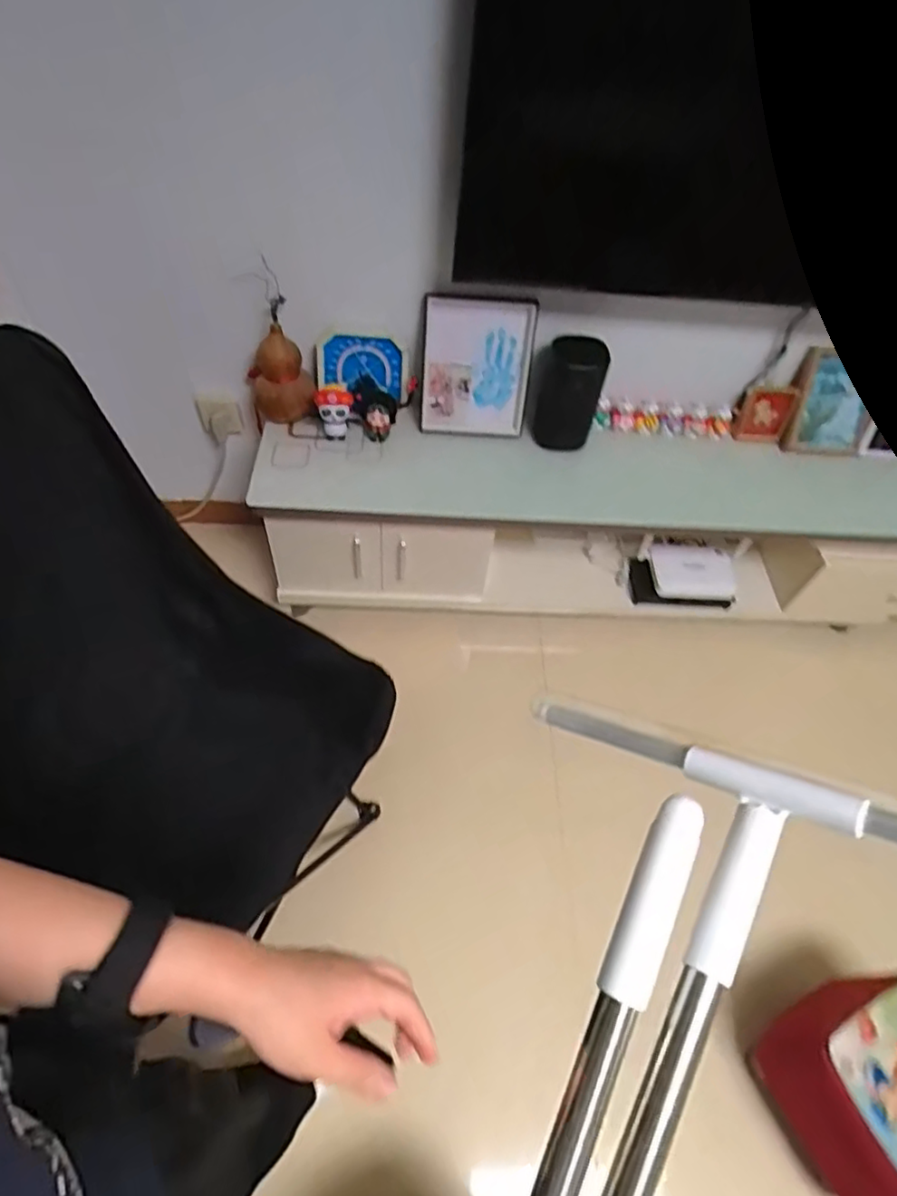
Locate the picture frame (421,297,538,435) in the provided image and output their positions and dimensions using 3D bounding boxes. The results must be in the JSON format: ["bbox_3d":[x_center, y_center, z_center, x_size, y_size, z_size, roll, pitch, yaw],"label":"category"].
[{"bbox_3d":[0.058,-0.478,1.327,0.220,0.279,0.032,3,37,-2],"label":"picture frame"}]

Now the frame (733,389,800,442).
[{"bbox_3d":[0.696,-0.403,1.394,0.112,0.113,0.012,5,27,-1],"label":"frame"}]

